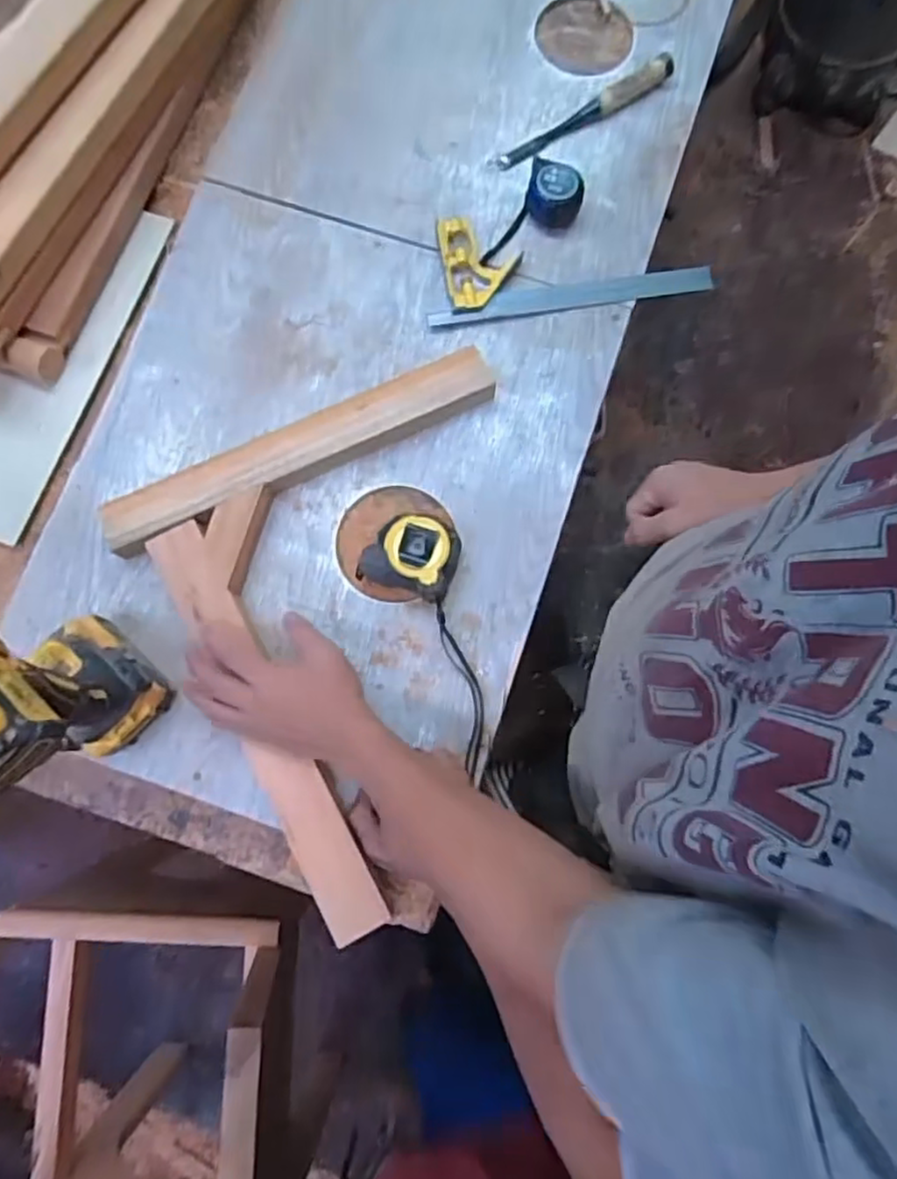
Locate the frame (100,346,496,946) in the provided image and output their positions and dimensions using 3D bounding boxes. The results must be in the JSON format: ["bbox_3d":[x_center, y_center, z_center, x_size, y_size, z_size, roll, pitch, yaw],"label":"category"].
[{"bbox_3d":[-0.066,0.038,0.639,0.390,0.025,0.466,-23,78,-5],"label":"frame"}]

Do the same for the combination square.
[{"bbox_3d":[0.128,-0.347,0.717,0.297,0.018,0.109,-7,77,-1],"label":"combination square"}]

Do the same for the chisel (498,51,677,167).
[{"bbox_3d":[0.150,-0.525,0.750,0.223,0.025,0.021,-30,79,-6],"label":"chisel"}]

